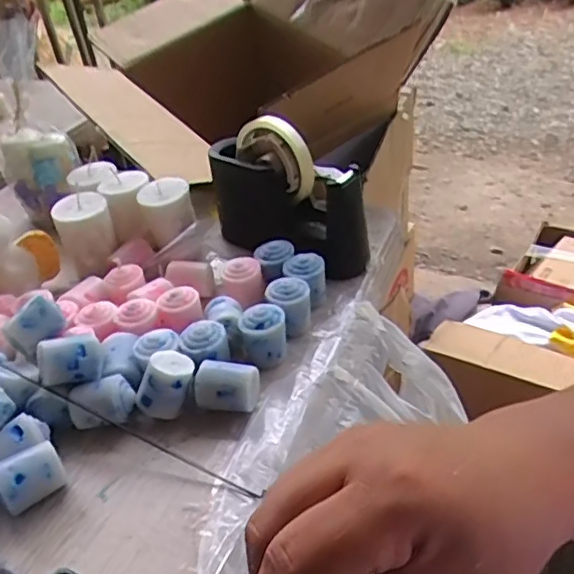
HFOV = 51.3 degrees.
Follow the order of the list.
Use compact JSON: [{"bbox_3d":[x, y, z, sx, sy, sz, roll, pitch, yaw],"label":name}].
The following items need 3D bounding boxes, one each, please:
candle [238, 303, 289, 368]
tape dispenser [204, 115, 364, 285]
[{"bbox_3d":[-0.019,0.038,0.497,0.037,0.043,0.037,-8,36,0],"label":"candle"},{"bbox_3d":[-0.006,-0.092,0.602,0.185,0.126,0.062,25,48,37],"label":"tape dispenser"}]

